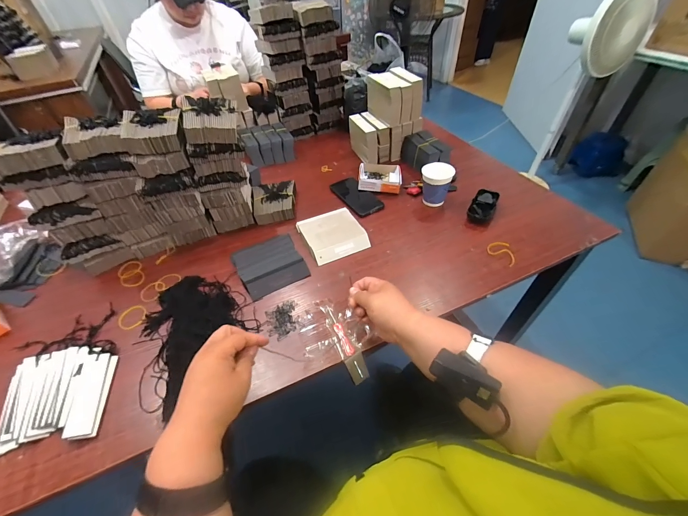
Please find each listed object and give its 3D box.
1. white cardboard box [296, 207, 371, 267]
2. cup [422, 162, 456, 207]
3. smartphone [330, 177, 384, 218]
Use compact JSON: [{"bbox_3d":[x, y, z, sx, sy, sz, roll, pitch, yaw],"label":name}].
[{"bbox_3d":[-0.027,-0.057,0.679,0.130,0.030,0.131,-22,54,-16],"label":"white cardboard box"},{"bbox_3d":[0.227,-0.177,0.745,0.071,0.105,0.075,-2,47,2],"label":"cup"},{"bbox_3d":[0.032,-0.167,0.794,0.080,0.012,0.168,-26,50,-14],"label":"smartphone"}]

